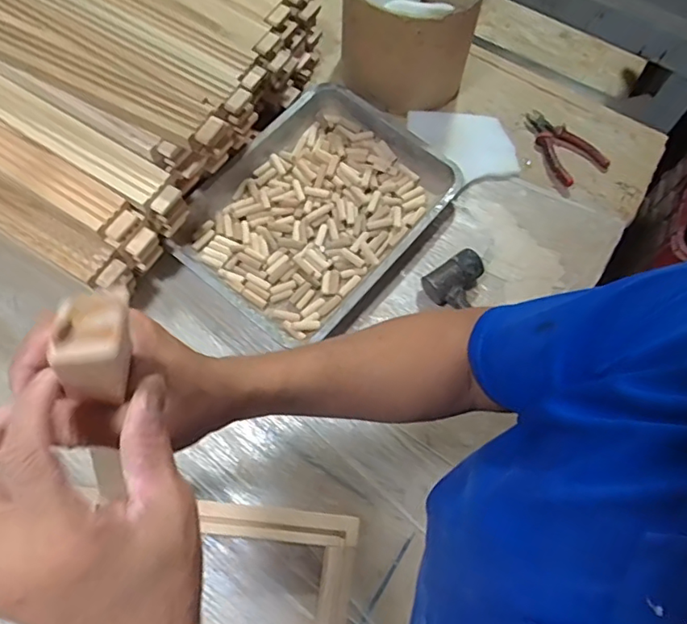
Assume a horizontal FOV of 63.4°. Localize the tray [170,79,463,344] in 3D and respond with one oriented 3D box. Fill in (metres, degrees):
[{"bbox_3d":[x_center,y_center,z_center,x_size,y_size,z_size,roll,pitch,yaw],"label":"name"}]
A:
[{"bbox_3d":[-0.040,-0.153,0.842,0.294,0.046,0.386,38,73,12],"label":"tray"}]

